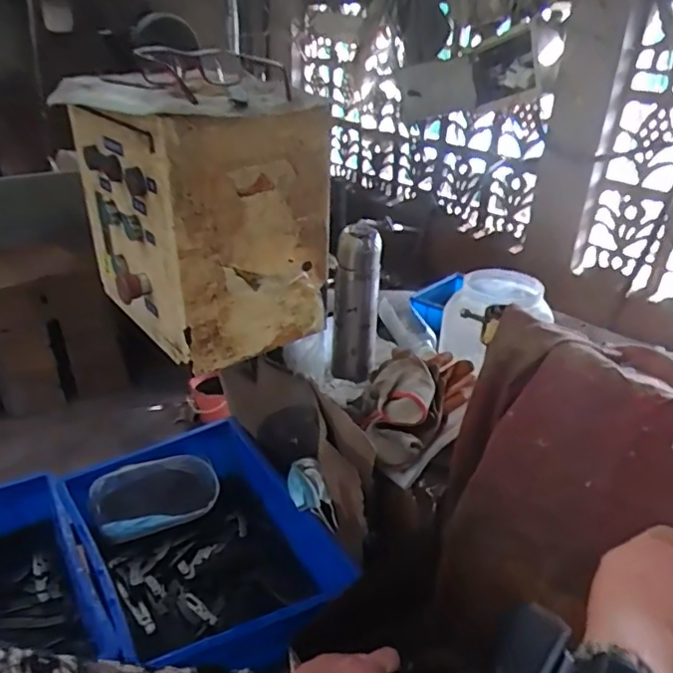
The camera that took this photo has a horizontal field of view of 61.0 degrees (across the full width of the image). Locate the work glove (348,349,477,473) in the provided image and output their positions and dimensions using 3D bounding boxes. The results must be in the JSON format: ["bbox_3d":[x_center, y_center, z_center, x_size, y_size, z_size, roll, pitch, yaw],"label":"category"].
[{"bbox_3d":[0.102,0.086,0.786,0.119,0.068,0.217,22,35,32],"label":"work glove"}]

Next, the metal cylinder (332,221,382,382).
[{"bbox_3d":[0.027,-0.048,0.848,0.064,0.242,0.052,4,29,4],"label":"metal cylinder"}]

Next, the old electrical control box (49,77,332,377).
[{"bbox_3d":[-0.176,-0.156,0.714,0.215,0.285,0.285,-20,36,-35],"label":"old electrical control box"}]

